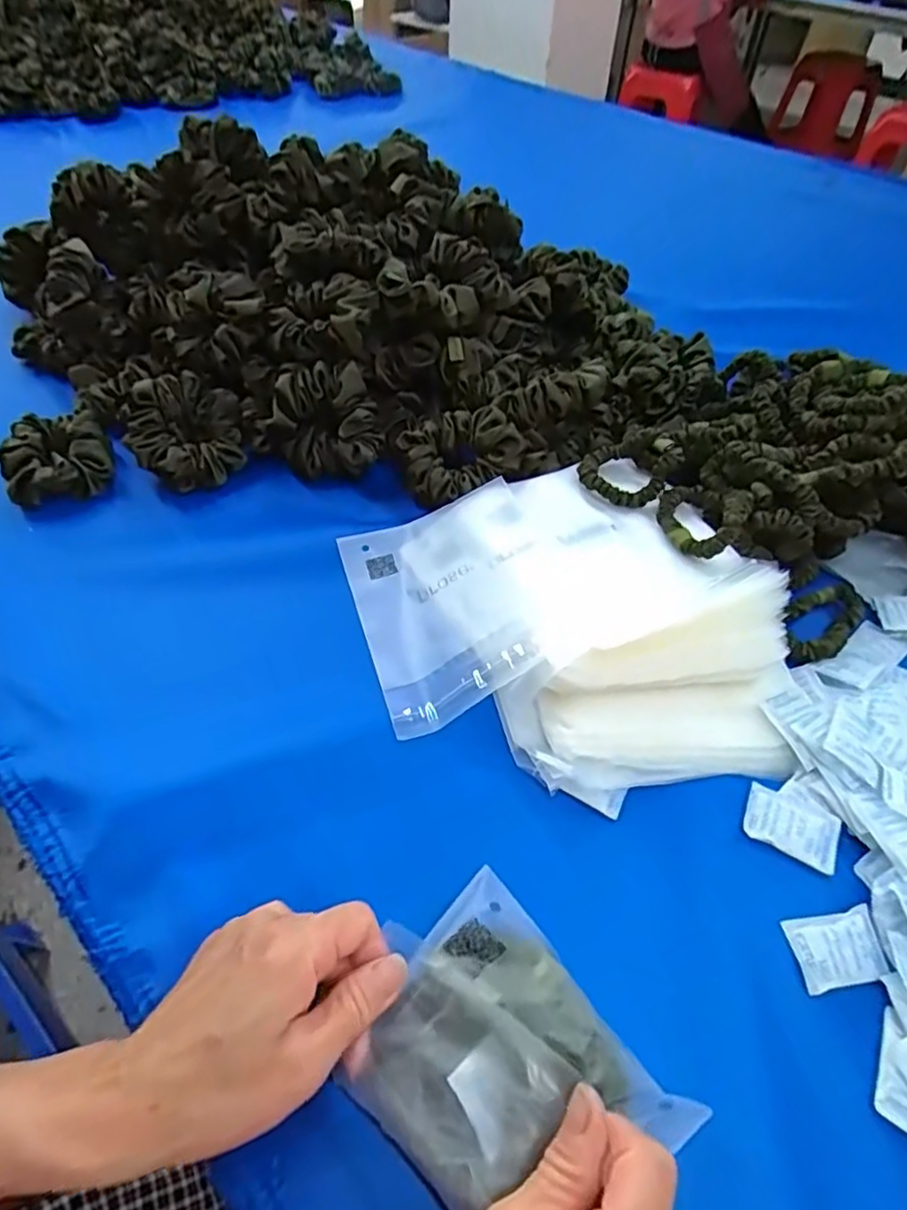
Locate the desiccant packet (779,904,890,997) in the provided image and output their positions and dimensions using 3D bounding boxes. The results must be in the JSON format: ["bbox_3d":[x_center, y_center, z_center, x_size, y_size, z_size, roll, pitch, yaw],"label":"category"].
[{"bbox_3d":[0.186,0.166,0.321,0.042,0.011,0.031,-5,50,-7],"label":"desiccant packet"}]

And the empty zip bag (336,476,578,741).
[{"bbox_3d":[0.001,-0.010,0.450,0.134,0.019,0.177,-26,45,5],"label":"empty zip bag"}]

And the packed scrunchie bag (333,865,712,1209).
[{"bbox_3d":[0.018,0.185,0.268,0.098,0.022,0.124,-30,57,-25],"label":"packed scrunchie bag"}]

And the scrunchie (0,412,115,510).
[{"bbox_3d":[-0.314,-0.118,0.527,0.077,0.043,0.079,-17,52,-16],"label":"scrunchie"}]

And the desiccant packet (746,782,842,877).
[{"bbox_3d":[0.183,0.120,0.359,0.047,0.006,0.034,25,53,18],"label":"desiccant packet"}]

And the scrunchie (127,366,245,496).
[{"bbox_3d":[-0.213,-0.138,0.533,0.087,0.031,0.082,3,82,-20],"label":"scrunchie"}]

